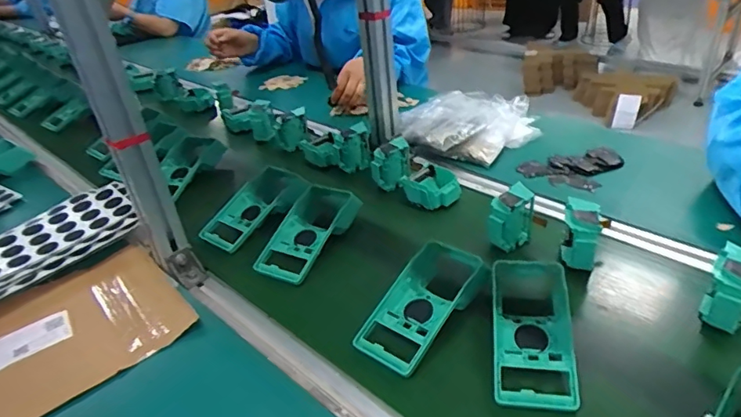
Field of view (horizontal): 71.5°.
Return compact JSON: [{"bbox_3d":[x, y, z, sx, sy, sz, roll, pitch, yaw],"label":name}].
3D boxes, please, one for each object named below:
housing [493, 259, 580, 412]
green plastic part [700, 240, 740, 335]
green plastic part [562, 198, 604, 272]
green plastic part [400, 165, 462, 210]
[{"bbox_3d":[0.176,0.126,0.563,0.077,0.050,0.185,2,34,11],"label":"housing"},{"bbox_3d":[0.393,0.091,0.566,0.043,0.079,0.074,22,43,35],"label":"green plastic part"},{"bbox_3d":[0.270,0.037,0.662,0.043,0.075,0.066,7,36,19],"label":"green plastic part"},{"bbox_3d":[0.102,-0.034,0.843,0.082,0.036,0.094,-26,39,-27],"label":"green plastic part"}]

